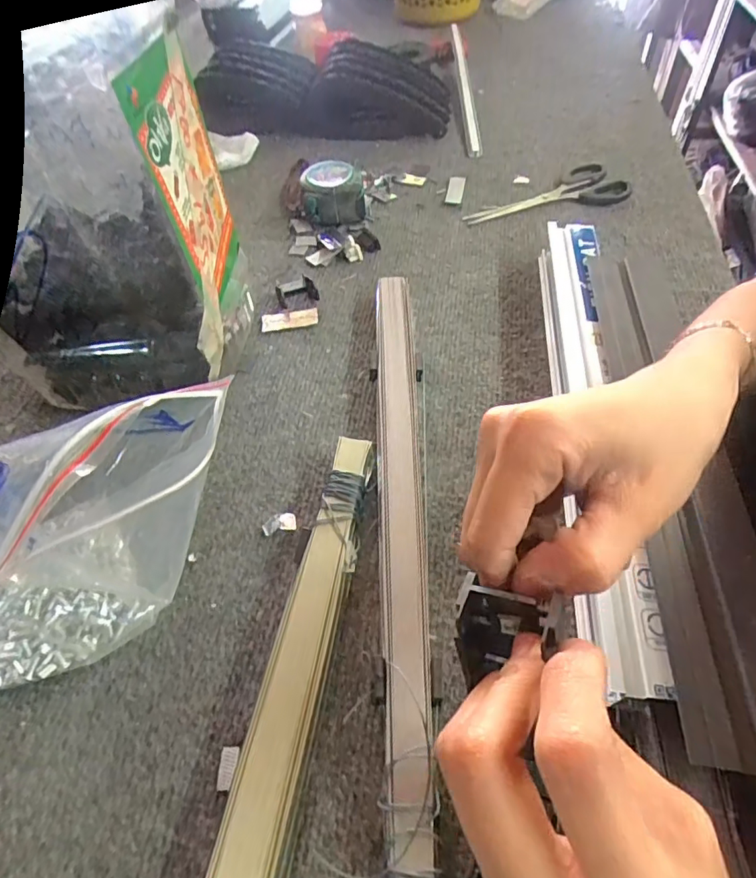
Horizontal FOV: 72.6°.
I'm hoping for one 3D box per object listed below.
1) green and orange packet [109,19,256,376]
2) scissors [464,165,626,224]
[{"bbox_3d":[-0.111,-0.132,0.334,0.011,0.201,0.100,1,52,3],"label":"green and orange packet"},{"bbox_3d":[0.180,-0.242,0.528,0.175,0.009,0.071,-26,56,-17],"label":"scissors"}]

